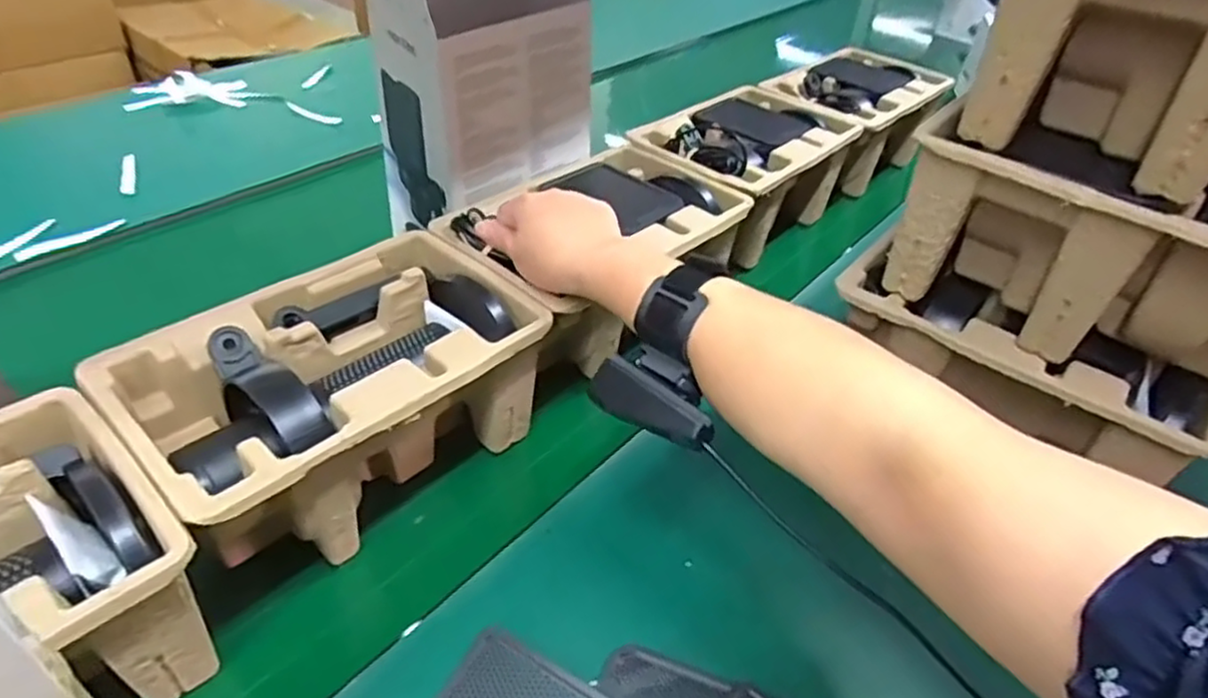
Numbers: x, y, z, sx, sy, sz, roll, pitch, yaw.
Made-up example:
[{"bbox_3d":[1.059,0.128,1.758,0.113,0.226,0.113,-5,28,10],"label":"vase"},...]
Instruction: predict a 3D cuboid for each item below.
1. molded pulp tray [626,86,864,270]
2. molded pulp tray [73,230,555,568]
[{"bbox_3d":[0.146,-0.176,0.720,0.153,0.117,0.241,29,46,32],"label":"molded pulp tray"},{"bbox_3d":[-0.151,0.032,0.444,0.143,0.108,0.213,28,46,32],"label":"molded pulp tray"}]

